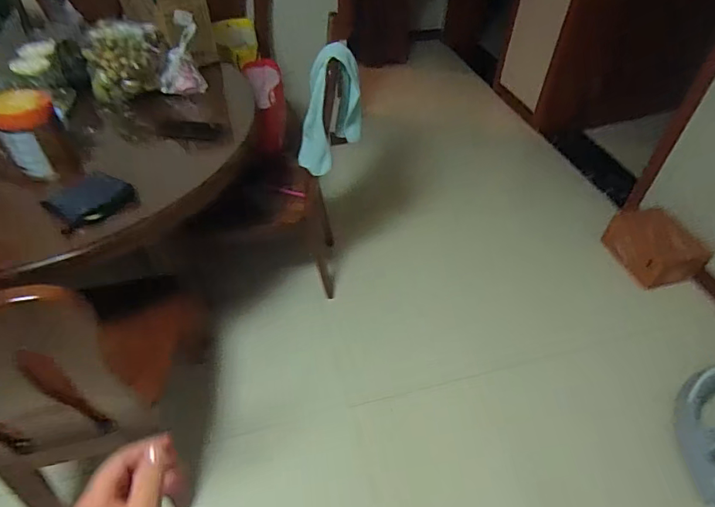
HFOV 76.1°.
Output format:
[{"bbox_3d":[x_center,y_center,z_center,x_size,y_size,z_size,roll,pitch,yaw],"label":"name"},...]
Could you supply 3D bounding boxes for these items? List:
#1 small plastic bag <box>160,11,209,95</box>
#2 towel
[{"bbox_3d":[-0.563,-0.659,1.510,0.128,0.267,0.083,2,3,0],"label":"small plastic bag"},{"bbox_3d":[-0.081,-0.414,1.334,0.186,0.368,0.096,1,43,-2],"label":"towel"}]

